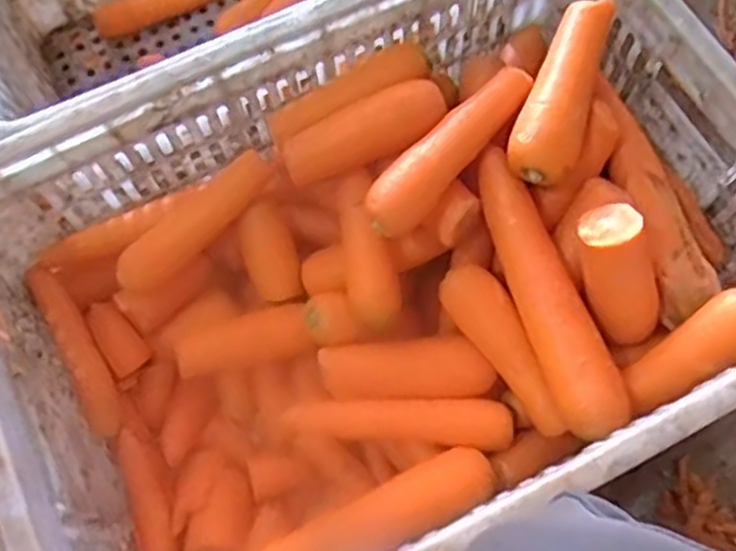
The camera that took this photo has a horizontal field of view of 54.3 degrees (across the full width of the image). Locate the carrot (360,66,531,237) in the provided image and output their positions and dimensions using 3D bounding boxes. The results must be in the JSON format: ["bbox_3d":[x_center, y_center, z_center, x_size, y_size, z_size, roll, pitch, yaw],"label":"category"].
[{"bbox_3d":[0.056,-0.089,0.500,0.035,0.032,0.145,41,77,16],"label":"carrot"}]

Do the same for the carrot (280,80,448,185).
[{"bbox_3d":[-0.003,-0.100,0.510,0.120,0.030,0.032,-23,70,9],"label":"carrot"}]

